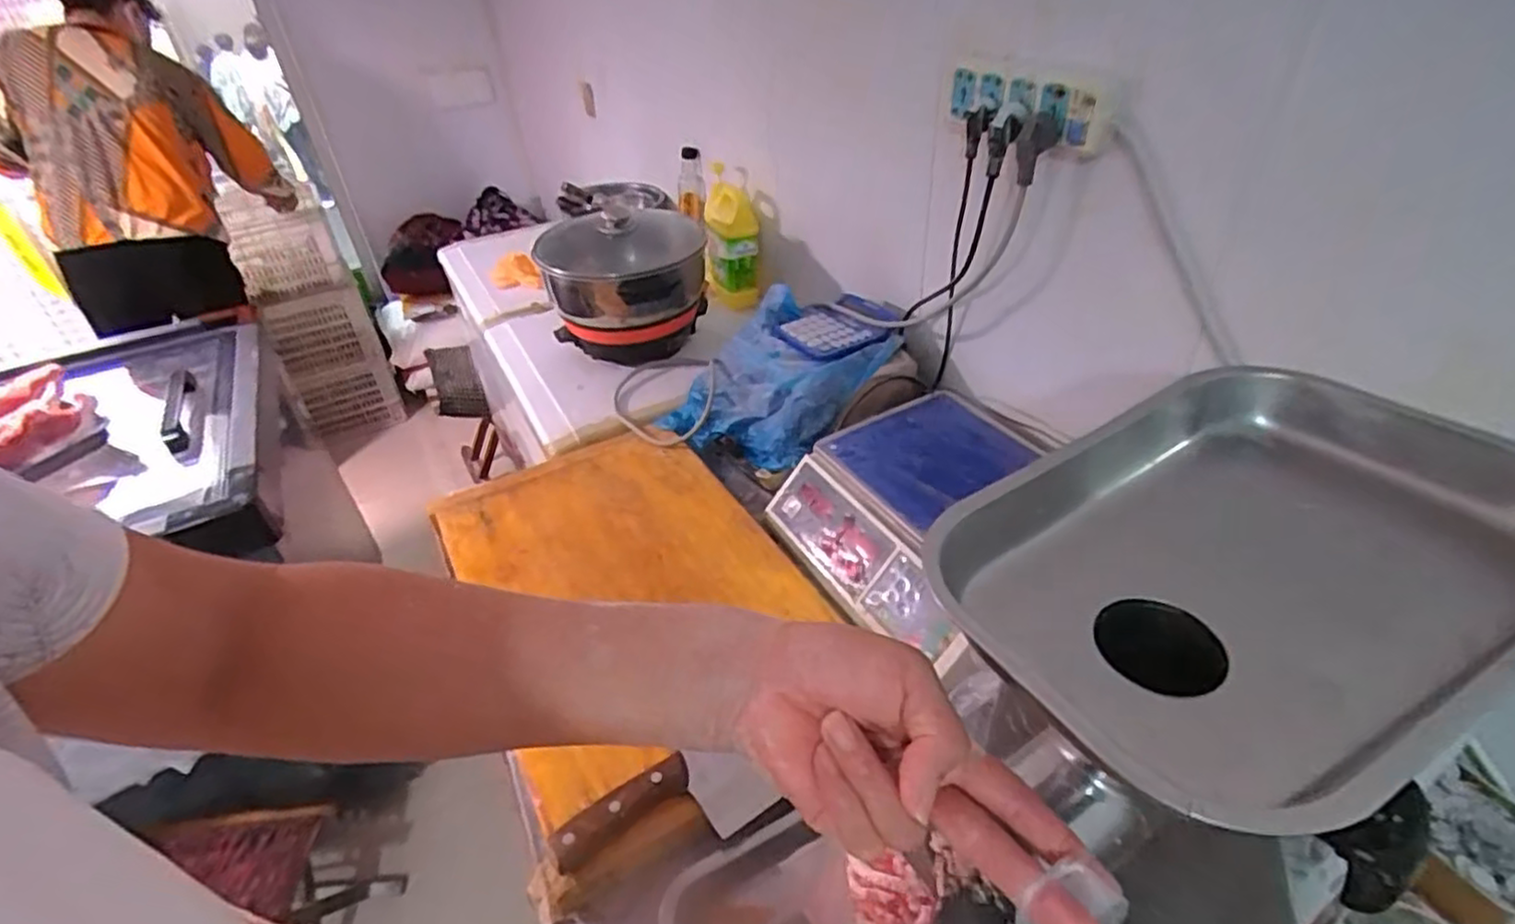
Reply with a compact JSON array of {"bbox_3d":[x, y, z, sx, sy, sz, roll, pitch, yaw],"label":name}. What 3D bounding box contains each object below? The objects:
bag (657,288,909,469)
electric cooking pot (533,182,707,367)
[{"bbox_3d":[0.023,-0.123,1.028,0.273,0.137,0.234,24,45,32],"label":"bag"},{"bbox_3d":[-0.230,-0.303,1.233,0.273,0.236,0.268,-3,37,2],"label":"electric cooking pot"}]

